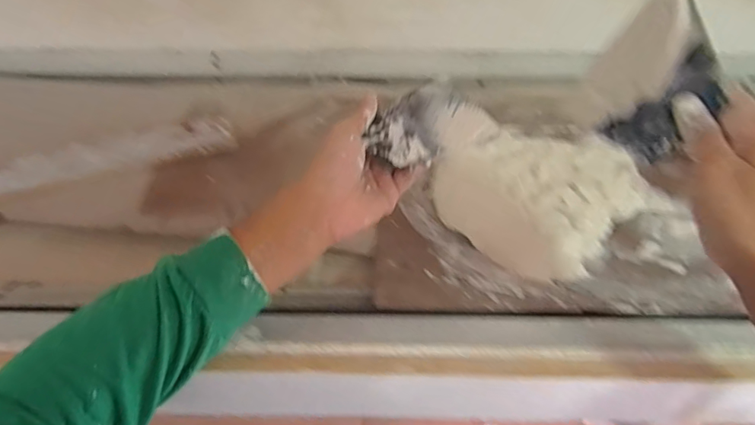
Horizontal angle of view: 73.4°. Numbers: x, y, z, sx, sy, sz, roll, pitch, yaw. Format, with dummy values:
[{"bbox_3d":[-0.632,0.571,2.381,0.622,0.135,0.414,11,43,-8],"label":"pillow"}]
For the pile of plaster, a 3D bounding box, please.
[{"bbox_3d":[0.181,-0.047,0.630,0.259,0.029,0.271,0,45,0],"label":"pile of plaster"}]

